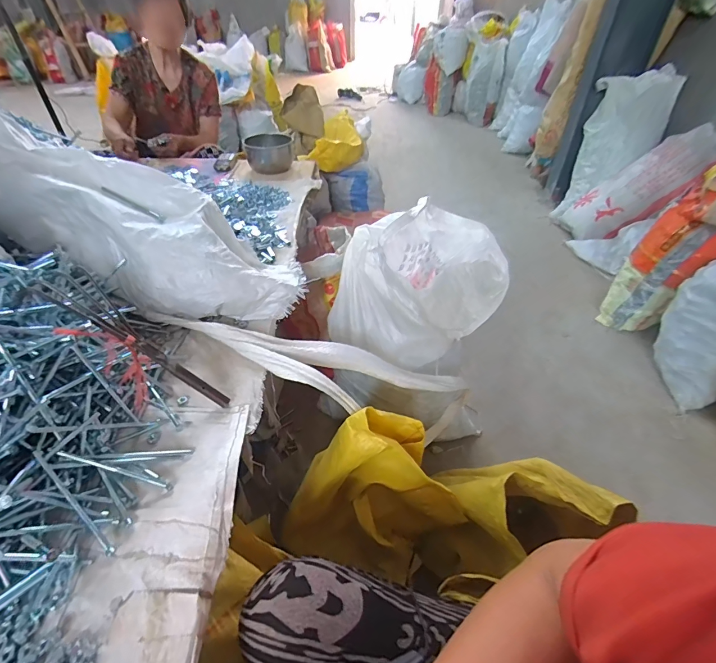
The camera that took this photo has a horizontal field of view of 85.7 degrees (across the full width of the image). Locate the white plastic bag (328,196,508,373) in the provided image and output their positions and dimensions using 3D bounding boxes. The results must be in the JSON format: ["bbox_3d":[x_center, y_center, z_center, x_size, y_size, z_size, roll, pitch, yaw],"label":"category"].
[{"bbox_3d":[0.136,-0.098,0.877,0.345,0.267,0.266,-28,49,-28],"label":"white plastic bag"}]

